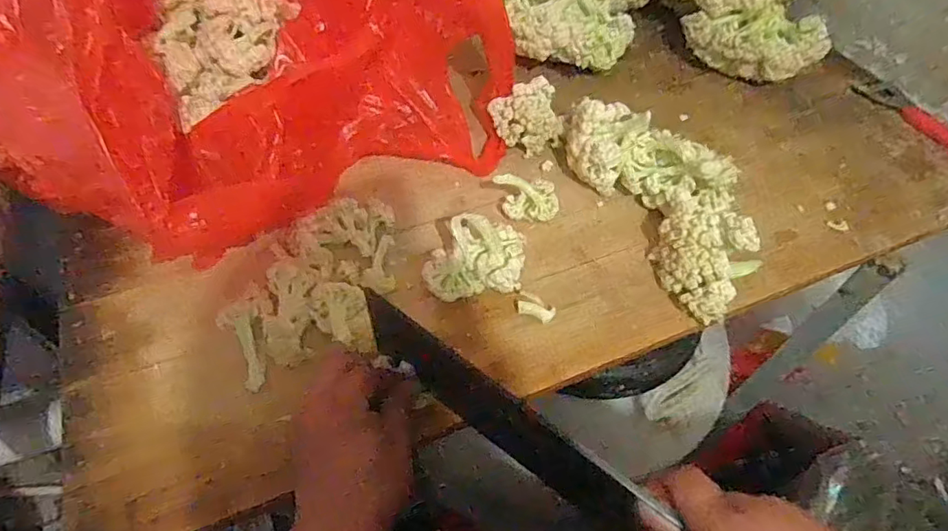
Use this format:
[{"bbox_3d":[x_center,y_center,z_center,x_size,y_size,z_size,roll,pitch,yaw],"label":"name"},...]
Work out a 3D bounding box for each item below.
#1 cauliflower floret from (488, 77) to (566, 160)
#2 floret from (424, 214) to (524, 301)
[{"bbox_3d":[0.063,-0.164,0.609,0.080,0.049,0.069,-20,57,-17],"label":"cauliflower floret"},{"bbox_3d":[0.002,-0.008,0.482,0.091,0.062,0.053,-8,54,-9],"label":"floret"}]

